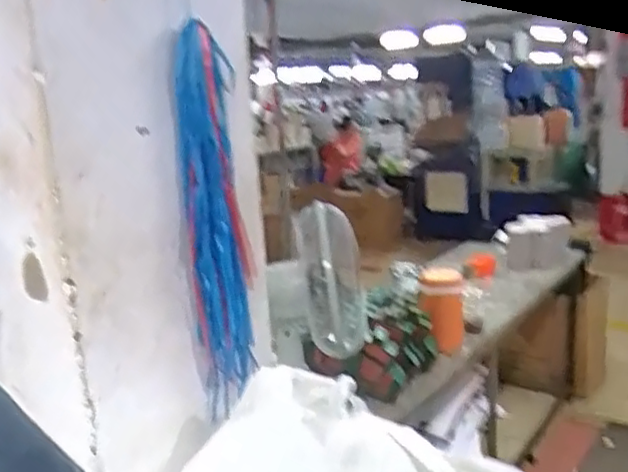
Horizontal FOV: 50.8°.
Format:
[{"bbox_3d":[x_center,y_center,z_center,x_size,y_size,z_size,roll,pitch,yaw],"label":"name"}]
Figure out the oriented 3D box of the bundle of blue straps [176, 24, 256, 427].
[{"bbox_3d":[-0.180,-0.010,1.238,0.110,0.693,0.097,-6,13,-3],"label":"bundle of blue straps"}]

